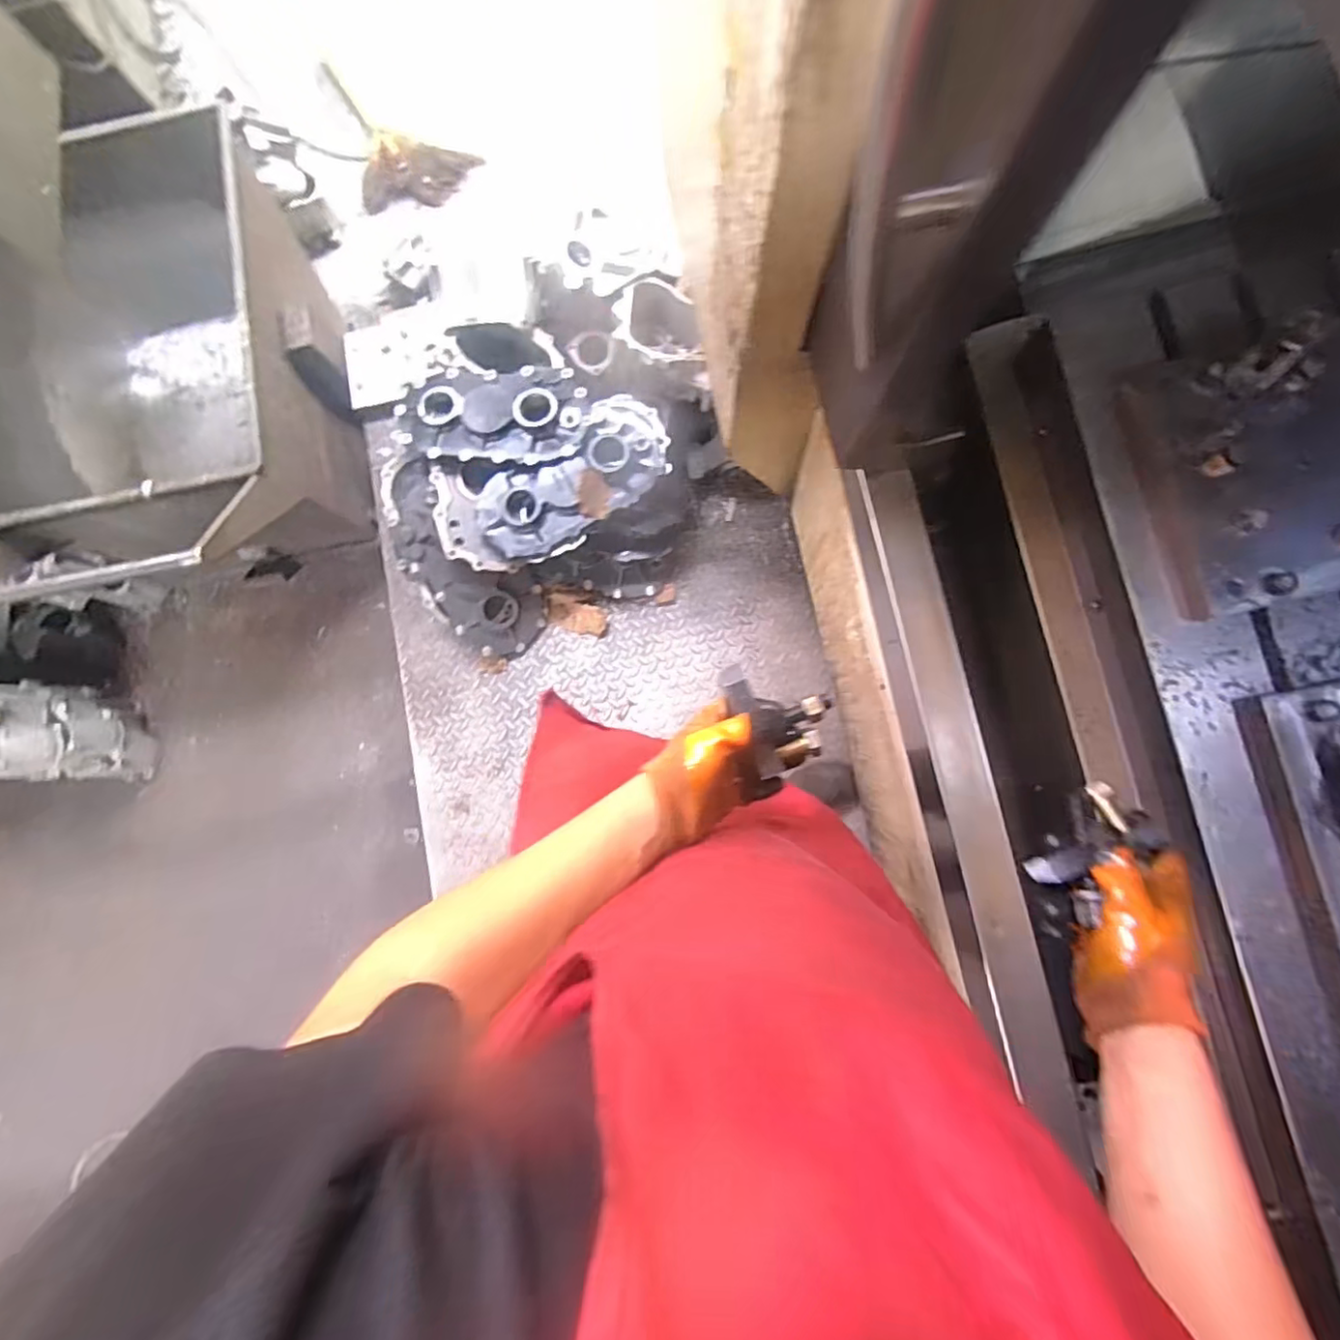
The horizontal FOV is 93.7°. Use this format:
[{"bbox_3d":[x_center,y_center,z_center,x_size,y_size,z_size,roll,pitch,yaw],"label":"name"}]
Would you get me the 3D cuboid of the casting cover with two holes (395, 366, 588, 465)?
[{"bbox_3d":[-0.380,-0.538,1.344,0.412,0.094,0.231,-4,83,3],"label":"casting cover with two holes"}]

